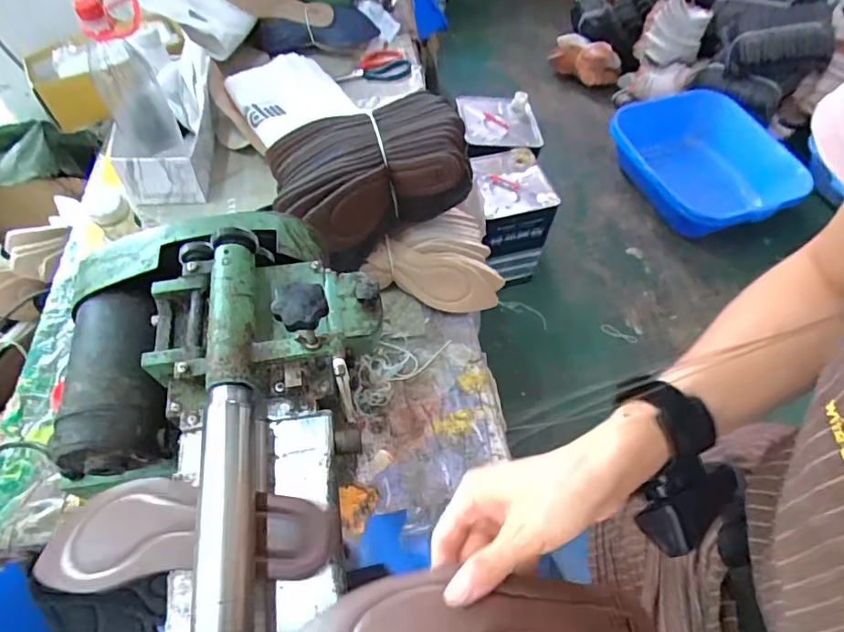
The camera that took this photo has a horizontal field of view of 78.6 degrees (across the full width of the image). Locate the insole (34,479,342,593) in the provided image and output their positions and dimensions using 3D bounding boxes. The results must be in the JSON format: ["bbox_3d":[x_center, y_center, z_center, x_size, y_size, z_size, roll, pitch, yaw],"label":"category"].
[{"bbox_3d":[-0.176,0.163,0.390,0.225,0.054,0.074,2,56,-2],"label":"insole"}]

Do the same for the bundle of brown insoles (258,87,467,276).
[{"bbox_3d":[-0.069,-0.177,0.679,0.240,0.136,0.196,-26,62,-19],"label":"bundle of brown insoles"}]

